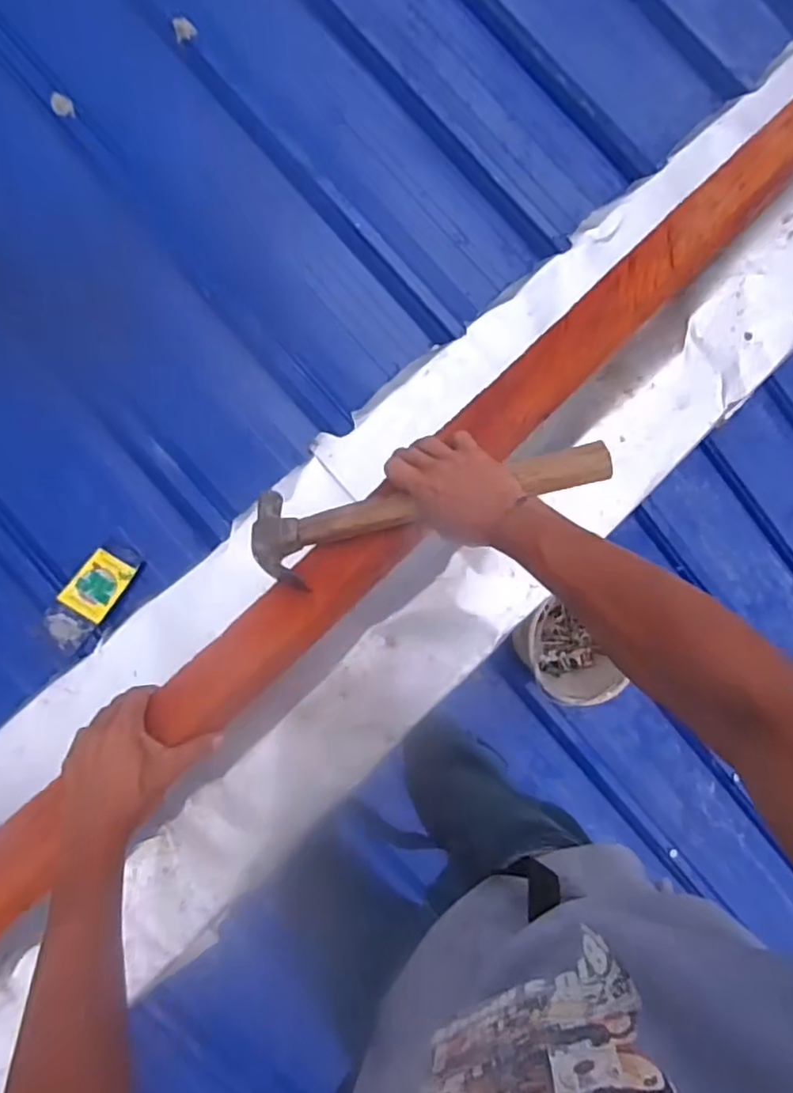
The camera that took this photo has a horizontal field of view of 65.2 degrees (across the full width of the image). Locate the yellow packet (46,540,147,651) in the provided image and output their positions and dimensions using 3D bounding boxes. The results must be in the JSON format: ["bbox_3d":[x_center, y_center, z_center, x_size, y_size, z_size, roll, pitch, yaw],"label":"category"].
[{"bbox_3d":[-0.444,0.068,0.913,0.070,0.010,0.163,31,69,-4],"label":"yellow packet"}]

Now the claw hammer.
[{"bbox_3d":[0.028,-0.039,0.590,0.340,0.041,0.095,-12,87,11],"label":"claw hammer"}]

